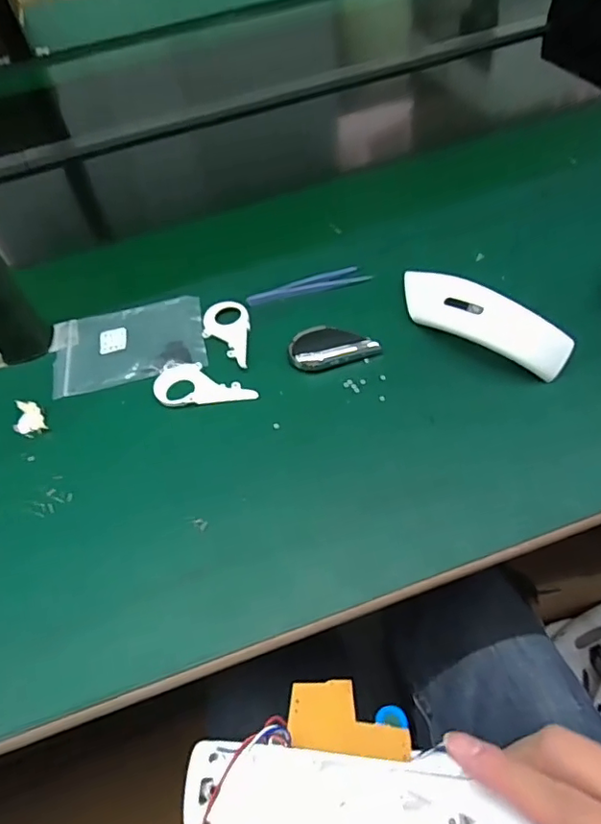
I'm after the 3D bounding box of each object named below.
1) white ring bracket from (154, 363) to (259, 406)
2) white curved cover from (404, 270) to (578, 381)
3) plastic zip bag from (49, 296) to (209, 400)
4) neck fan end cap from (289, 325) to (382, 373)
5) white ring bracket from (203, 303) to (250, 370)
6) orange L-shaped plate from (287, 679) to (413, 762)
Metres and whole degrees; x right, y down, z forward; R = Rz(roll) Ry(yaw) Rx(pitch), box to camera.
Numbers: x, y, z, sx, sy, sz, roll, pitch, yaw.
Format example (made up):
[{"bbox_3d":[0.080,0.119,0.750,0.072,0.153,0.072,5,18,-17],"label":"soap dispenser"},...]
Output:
[{"bbox_3d":[-0.087,-0.027,0.497,0.094,0.004,0.049,-5,55,2],"label":"white ring bracket"},{"bbox_3d":[0.156,-0.087,0.488,0.173,0.047,0.050,35,65,26],"label":"white curved cover"},{"bbox_3d":[-0.172,-0.069,0.543,0.151,0.005,0.103,-12,55,-3],"label":"plastic zip bag"},{"bbox_3d":[0.030,-0.065,0.510,0.079,0.013,0.047,-10,55,-2],"label":"neck fan end cap"},{"bbox_3d":[-0.073,-0.077,0.530,0.045,0.004,0.089,-4,55,2],"label":"white ring bracket"},{"bbox_3d":[0.024,0.154,0.273,0.059,0.004,0.035,3,38,4],"label":"orange L-shaped plate"}]

